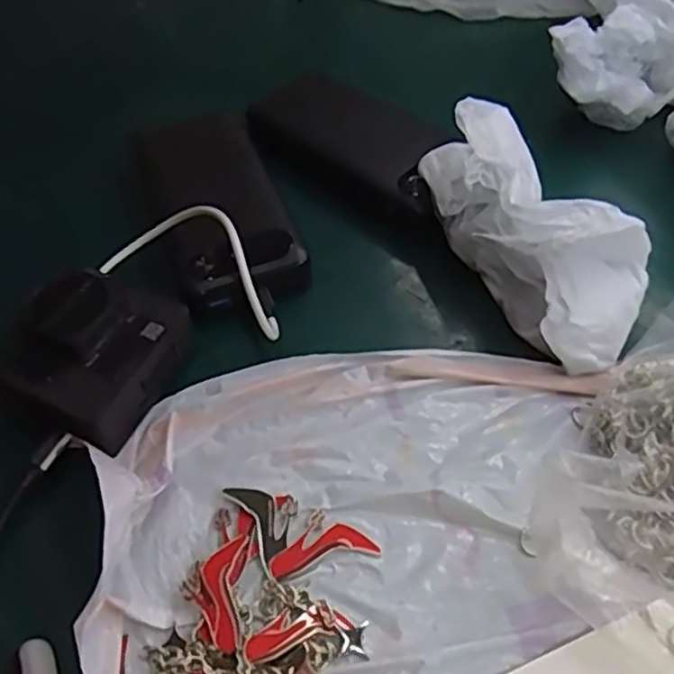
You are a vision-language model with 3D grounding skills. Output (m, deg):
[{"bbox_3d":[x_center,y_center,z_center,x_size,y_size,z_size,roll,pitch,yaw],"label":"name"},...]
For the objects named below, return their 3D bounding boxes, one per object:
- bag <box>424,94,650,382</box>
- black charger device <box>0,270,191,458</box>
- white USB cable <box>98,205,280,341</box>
[{"bbox_3d":[0.098,-0.056,0.360,0.068,0.069,0.146,-27,55,-16],"label":"bag"},{"bbox_3d":[-0.116,0.008,0.345,0.064,0.045,0.076,22,57,20],"label":"black charger device"},{"bbox_3d":[-0.071,-0.041,0.361,0.101,0.050,0.038,18,56,17],"label":"white USB cable"}]

